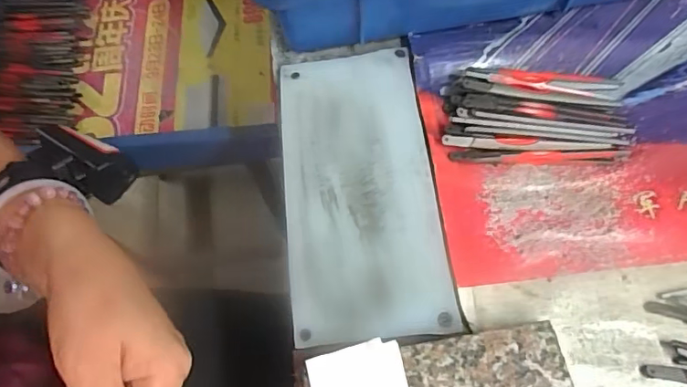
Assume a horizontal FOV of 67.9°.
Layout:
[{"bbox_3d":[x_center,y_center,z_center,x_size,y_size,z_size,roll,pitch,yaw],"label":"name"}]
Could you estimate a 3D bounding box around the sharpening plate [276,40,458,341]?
[{"bbox_3d":[0.009,-0.007,0.325,0.093,0.008,0.195,-7,66,1],"label":"sharpening plate"}]

